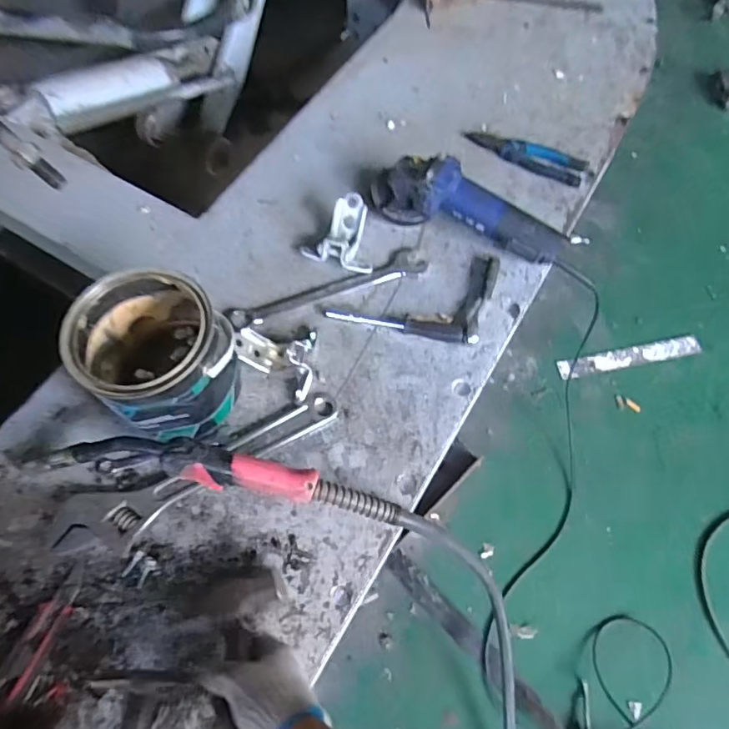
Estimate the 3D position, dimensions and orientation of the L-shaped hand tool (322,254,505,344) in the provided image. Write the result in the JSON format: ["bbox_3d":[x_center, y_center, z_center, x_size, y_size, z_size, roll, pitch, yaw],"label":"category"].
[{"bbox_3d":[0.074,-0.111,0.769,0.212,0.023,0.148,13,65,7],"label":"L-shaped hand tool"}]

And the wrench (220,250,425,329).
[{"bbox_3d":[-0.053,-0.112,0.773,0.291,0.010,0.050,-20,66,-9],"label":"wrench"}]

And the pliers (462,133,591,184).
[{"bbox_3d":[0.264,-0.350,0.892,0.202,0.028,0.057,26,68,13],"label":"pliers"}]

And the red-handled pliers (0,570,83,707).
[{"bbox_3d":[-0.345,0.291,0.572,0.028,0.021,0.137,17,66,9],"label":"red-handled pliers"}]

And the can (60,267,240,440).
[{"bbox_3d":[-0.243,-0.006,0.642,0.166,0.162,0.151,0,64,1],"label":"can"}]

